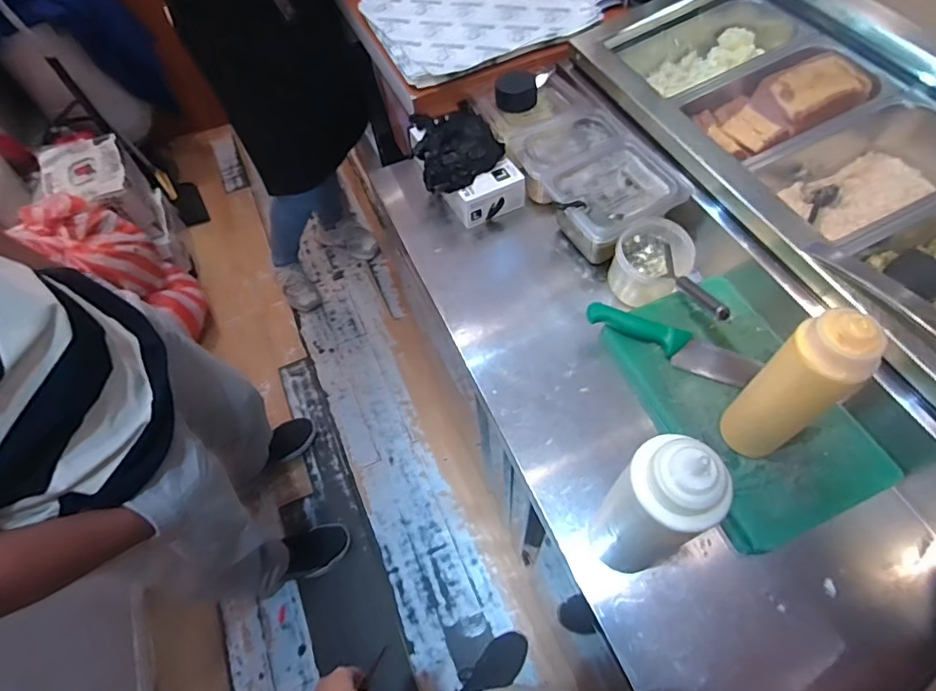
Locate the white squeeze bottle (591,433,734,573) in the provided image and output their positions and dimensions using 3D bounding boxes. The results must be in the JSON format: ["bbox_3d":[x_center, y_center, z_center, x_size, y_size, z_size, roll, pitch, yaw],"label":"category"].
[{"bbox_3d":[0.171,0.154,0.475,0.071,0.254,0.080,-30,61,-13],"label":"white squeeze bottle"}]

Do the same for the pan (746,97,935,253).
[{"bbox_3d":[0.561,-0.237,0.714,0.239,0.098,0.173,-23,60,-9],"label":"pan"}]

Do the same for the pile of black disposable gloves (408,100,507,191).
[{"bbox_3d":[-0.025,-0.340,0.853,0.135,0.052,0.185,-21,59,-8],"label":"pile of black disposable gloves"}]

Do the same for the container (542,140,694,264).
[{"bbox_3d":[0.211,-0.221,0.781,0.166,0.095,0.158,-26,60,-11],"label":"container"}]

